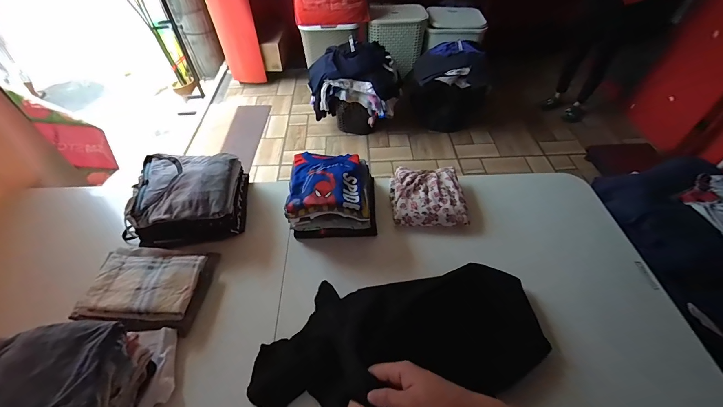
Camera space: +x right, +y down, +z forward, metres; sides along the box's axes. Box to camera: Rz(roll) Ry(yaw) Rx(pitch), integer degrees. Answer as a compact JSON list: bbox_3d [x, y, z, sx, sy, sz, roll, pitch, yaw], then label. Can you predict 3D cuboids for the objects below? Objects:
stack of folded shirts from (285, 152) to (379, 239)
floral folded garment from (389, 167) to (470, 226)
[{"bbox_3d":[-0.075,-0.027,0.876,0.217,0.150,0.209,-2,49,-1],"label":"stack of folded shirts"},{"bbox_3d":[0.186,-0.028,0.921,0.198,0.056,0.187,0,49,1],"label":"floral folded garment"}]

